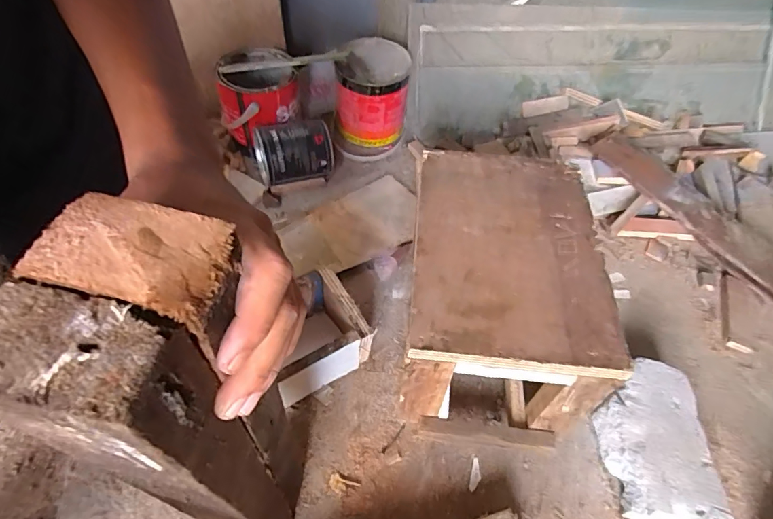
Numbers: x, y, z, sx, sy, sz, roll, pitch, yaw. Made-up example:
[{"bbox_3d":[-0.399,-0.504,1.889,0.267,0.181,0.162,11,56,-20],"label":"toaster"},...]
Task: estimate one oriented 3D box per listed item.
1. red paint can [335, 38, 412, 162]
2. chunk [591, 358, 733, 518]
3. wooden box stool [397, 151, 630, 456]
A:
[{"bbox_3d":[-0.035,-0.326,0.922,0.152,0.165,0.163,3,53,-4],"label":"red paint can"},{"bbox_3d":[0.356,0.249,0.595,0.115,0.072,0.207,2,54,-4],"label":"chunk"},{"bbox_3d":[0.137,0.031,0.604,0.227,0.187,0.335,7,54,0],"label":"wooden box stool"}]

